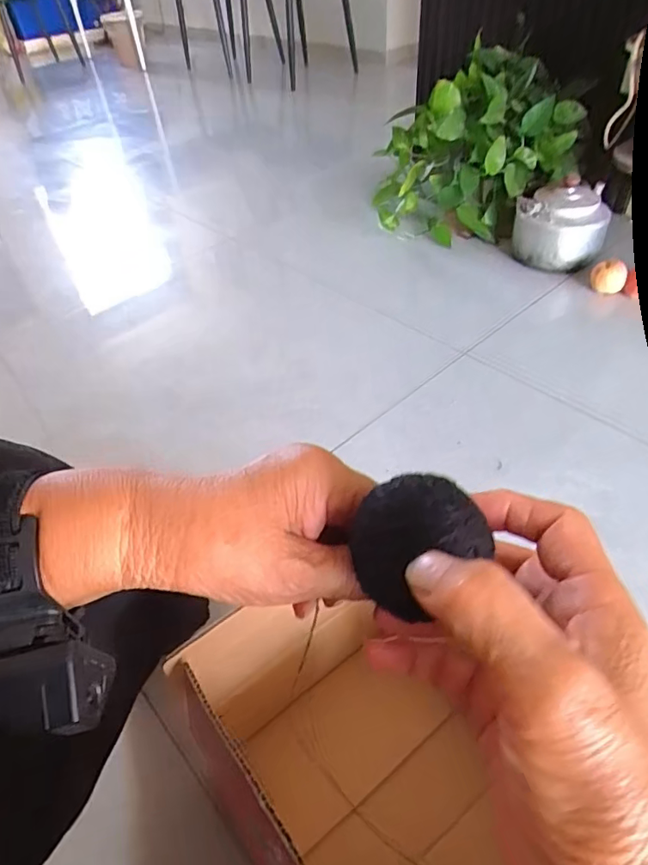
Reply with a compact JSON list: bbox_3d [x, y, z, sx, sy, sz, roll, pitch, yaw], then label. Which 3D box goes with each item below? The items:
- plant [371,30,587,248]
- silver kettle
[{"bbox_3d":[0.382,-0.750,1.380,0.476,0.335,0.451,5,46,10],"label":"plant"},{"bbox_3d":[0.550,-0.501,1.240,0.193,0.168,0.206,8,47,14],"label":"silver kettle"}]

